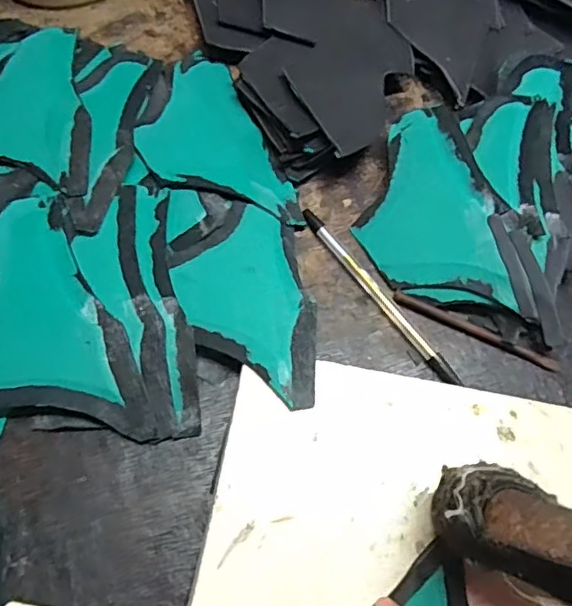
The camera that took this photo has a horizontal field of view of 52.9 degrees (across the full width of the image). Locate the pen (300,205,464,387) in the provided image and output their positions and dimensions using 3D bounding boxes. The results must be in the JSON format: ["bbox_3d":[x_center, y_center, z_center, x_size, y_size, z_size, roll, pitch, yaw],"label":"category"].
[{"bbox_3d":[0.054,-0.006,0.337,0.010,0.006,0.133,-34,72,-16],"label":"pen"}]

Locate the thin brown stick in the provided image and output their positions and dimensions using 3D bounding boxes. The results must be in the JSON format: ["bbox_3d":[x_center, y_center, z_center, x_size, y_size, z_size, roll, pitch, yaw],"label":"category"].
[{"bbox_3d":[0.108,0.015,0.329,0.098,0.004,0.007,25,68,8],"label":"thin brown stick"}]

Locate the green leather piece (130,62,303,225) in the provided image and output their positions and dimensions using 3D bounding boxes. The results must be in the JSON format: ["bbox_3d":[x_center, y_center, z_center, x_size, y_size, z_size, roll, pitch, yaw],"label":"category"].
[{"bbox_3d":[-0.051,-0.100,0.366,0.076,0.016,0.141,-22,70,-12],"label":"green leather piece"}]

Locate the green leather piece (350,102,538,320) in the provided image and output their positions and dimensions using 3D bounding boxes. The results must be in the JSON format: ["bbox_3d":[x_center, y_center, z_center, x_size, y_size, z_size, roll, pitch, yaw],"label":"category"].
[{"bbox_3d":[0.083,-0.050,0.344,0.078,0.007,0.140,-21,70,13],"label":"green leather piece"}]

